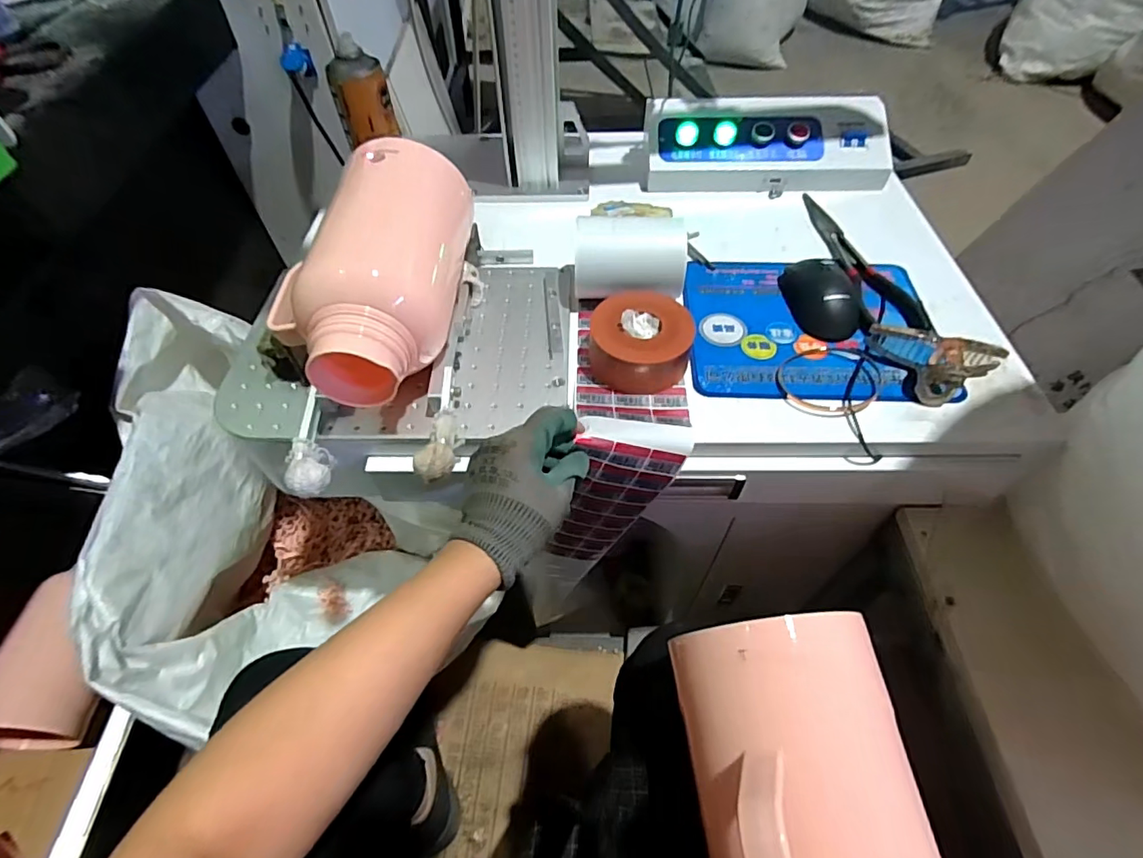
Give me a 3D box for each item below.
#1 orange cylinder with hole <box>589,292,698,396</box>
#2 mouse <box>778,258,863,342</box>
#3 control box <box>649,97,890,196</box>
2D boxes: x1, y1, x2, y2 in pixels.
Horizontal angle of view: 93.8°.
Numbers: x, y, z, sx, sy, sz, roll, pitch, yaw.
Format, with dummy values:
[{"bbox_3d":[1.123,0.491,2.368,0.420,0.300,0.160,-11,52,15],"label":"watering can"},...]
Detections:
[{"bbox_3d":[0.067,-0.085,0.508,0.094,0.049,0.079,-3,54,0],"label":"orange cylinder with hole"},{"bbox_3d":[0.262,-0.140,0.557,0.060,0.039,0.101,-9,54,-5],"label":"mouse"},{"bbox_3d":[0.254,-0.378,0.705,0.307,0.066,0.119,-2,54,0],"label":"control box"}]

